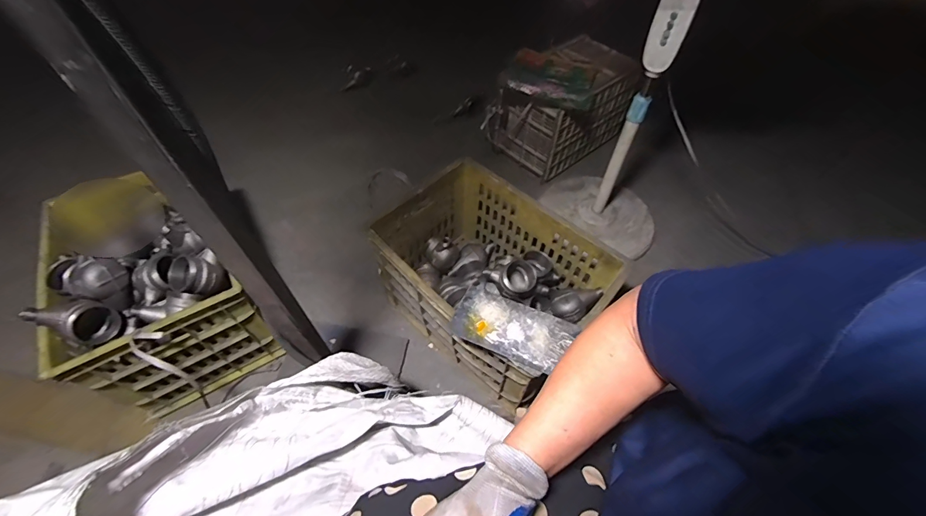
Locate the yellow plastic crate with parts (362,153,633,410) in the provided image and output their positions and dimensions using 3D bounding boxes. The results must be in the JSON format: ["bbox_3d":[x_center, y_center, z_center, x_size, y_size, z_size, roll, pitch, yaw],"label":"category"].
[{"bbox_3d":[0.063,0.059,0.989,0.383,0.304,0.541,-38,63,-25],"label":"yellow plastic crate with parts"}]

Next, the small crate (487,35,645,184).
[{"bbox_3d":[0.382,-0.569,1.467,0.490,0.311,0.306,-38,63,-25],"label":"small crate"}]

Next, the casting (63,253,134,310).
[{"bbox_3d":[-0.735,0.043,0.789,0.110,0.102,0.089,31,60,20],"label":"casting"}]

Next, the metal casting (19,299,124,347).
[{"bbox_3d":[-0.753,0.120,0.767,0.109,0.100,0.076,10,55,6],"label":"metal casting"}]

